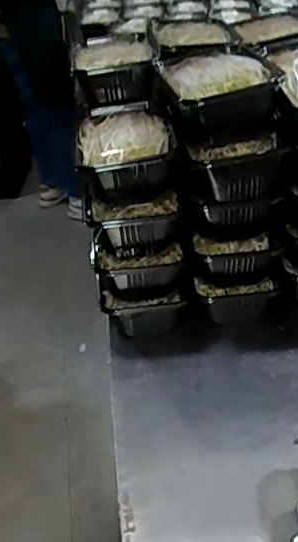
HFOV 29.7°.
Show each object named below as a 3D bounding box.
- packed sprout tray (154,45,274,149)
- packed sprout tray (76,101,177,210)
[{"bbox_3d":[0.077,-0.208,0.665,0.116,0.068,0.176,-9,36,-6],"label":"packed sprout tray"},{"bbox_3d":[-0.030,-0.143,0.685,0.110,0.068,0.168,-7,35,-3],"label":"packed sprout tray"}]

